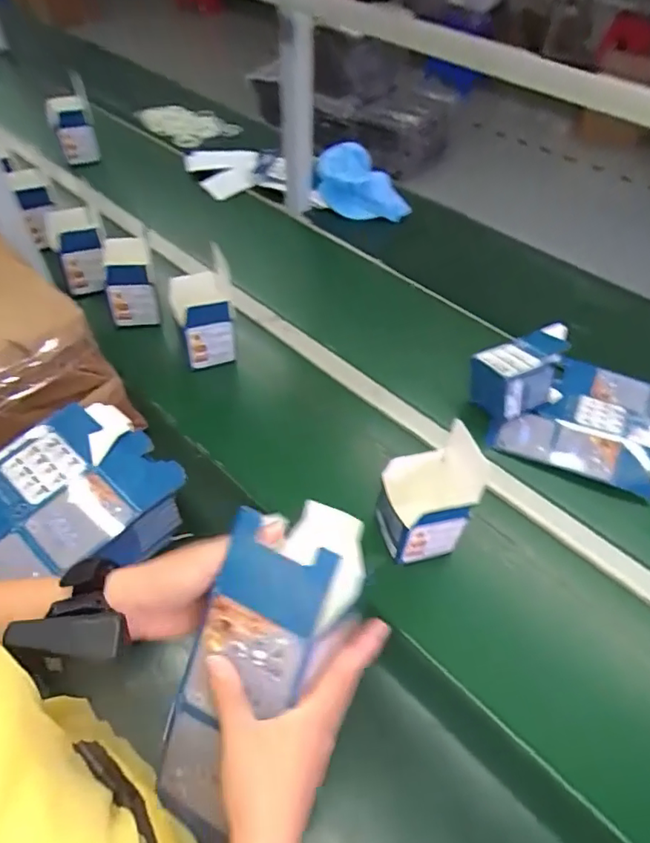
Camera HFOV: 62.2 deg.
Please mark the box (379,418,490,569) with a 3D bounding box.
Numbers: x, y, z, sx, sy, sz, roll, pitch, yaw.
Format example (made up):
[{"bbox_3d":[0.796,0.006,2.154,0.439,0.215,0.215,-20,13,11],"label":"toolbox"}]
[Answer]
[{"bbox_3d":[0.130,0.094,0.666,0.111,0.163,0.091,-10,52,-9],"label":"box"}]

